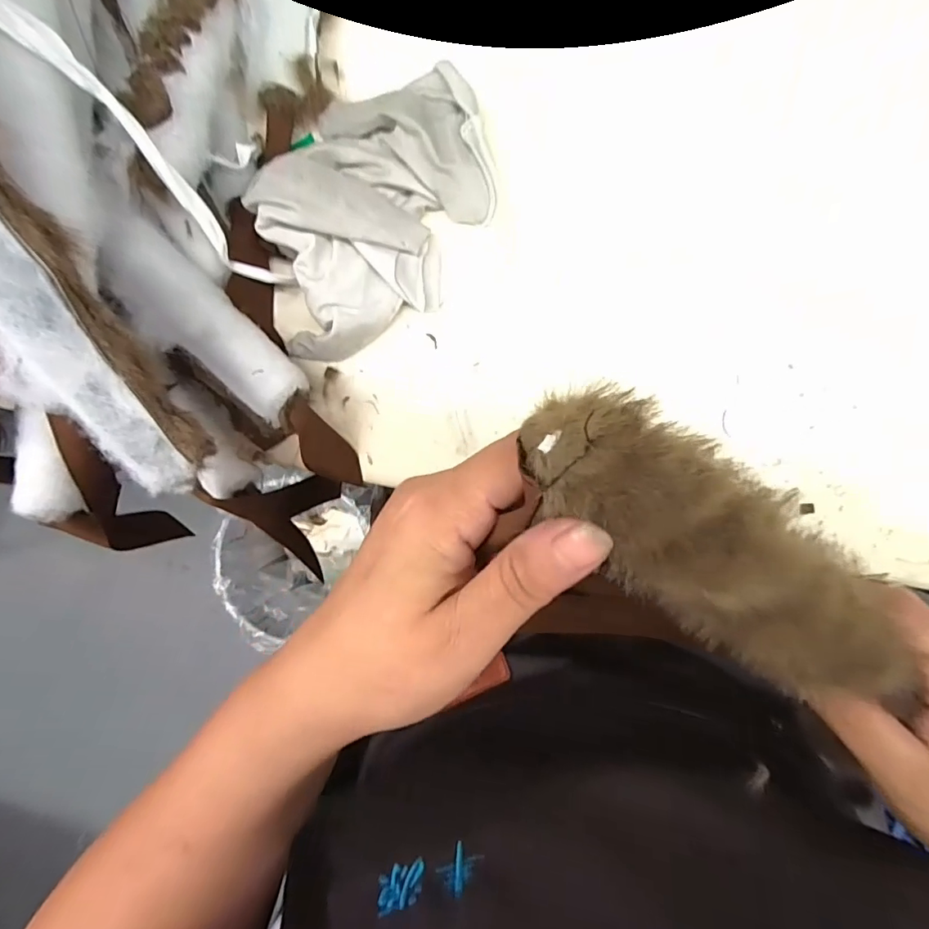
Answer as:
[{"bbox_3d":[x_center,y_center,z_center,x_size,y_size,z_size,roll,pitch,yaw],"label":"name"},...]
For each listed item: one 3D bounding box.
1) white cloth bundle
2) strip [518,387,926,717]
[{"bbox_3d":[-0.047,-0.136,0.257,0.130,0.054,0.137,-11,89,6],"label":"white cloth bundle"},{"bbox_3d":[0.088,0.034,0.154,0.168,0.013,0.046,34,94,-17],"label":"strip"}]

